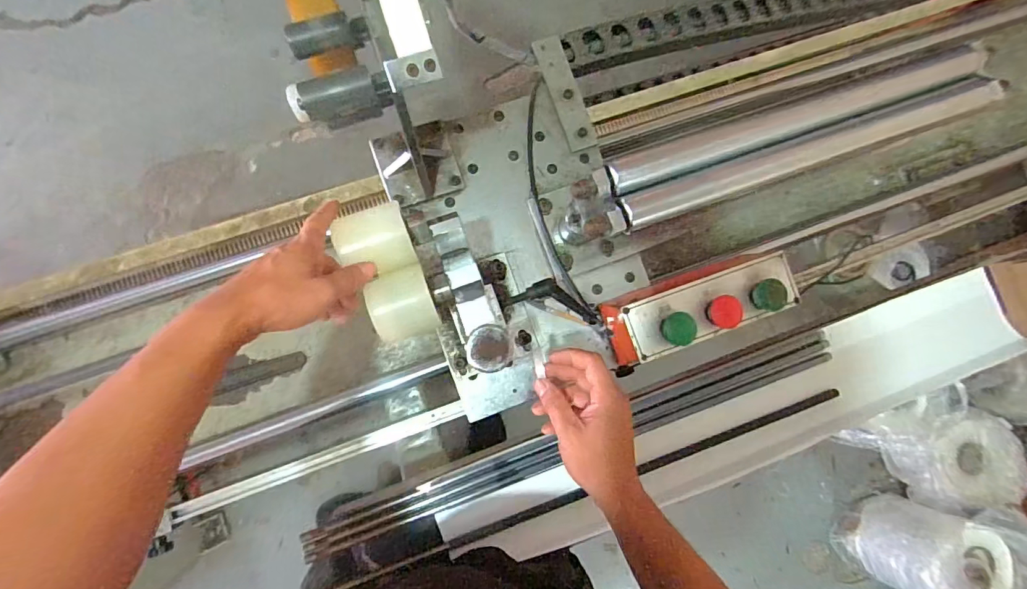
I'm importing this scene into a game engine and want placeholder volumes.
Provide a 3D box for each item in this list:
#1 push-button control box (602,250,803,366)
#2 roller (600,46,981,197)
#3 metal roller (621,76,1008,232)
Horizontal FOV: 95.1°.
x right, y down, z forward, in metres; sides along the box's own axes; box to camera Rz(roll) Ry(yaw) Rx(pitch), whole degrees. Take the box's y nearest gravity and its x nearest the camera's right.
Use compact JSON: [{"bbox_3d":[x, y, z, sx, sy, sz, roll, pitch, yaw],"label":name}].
[{"bbox_3d":[0.236,0.010,0.592,0.221,0.115,0.085,-21,85,-9],"label":"push-button control box"},{"bbox_3d":[0.336,-0.205,0.550,0.487,0.048,0.045,-20,84,-9],"label":"roller"},{"bbox_3d":[0.348,-0.169,0.547,0.495,0.038,0.038,-20,84,-9],"label":"metal roller"}]

